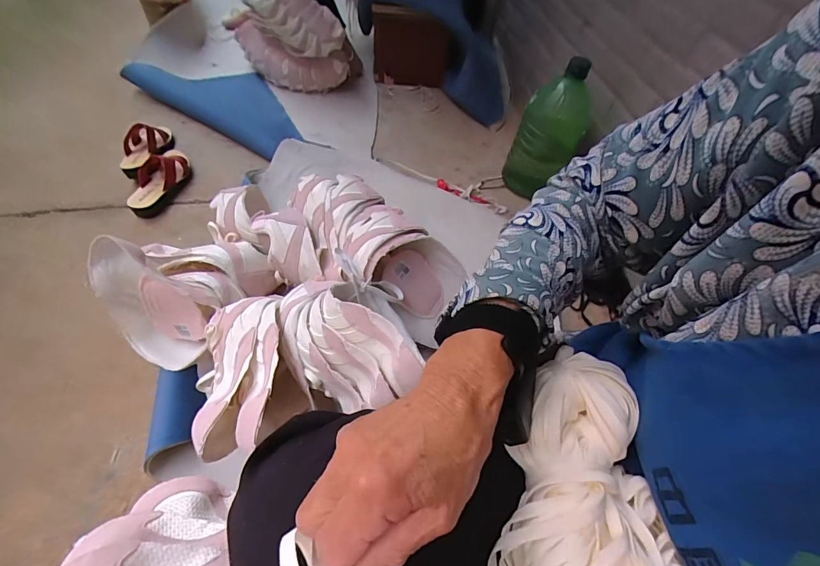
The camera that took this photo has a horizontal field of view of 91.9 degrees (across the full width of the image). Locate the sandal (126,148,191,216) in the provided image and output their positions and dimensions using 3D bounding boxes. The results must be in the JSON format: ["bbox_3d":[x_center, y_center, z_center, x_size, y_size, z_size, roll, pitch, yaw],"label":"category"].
[{"bbox_3d":[-0.657,-0.272,1.031,0.079,0.063,0.232,17,52,3],"label":"sandal"}]

